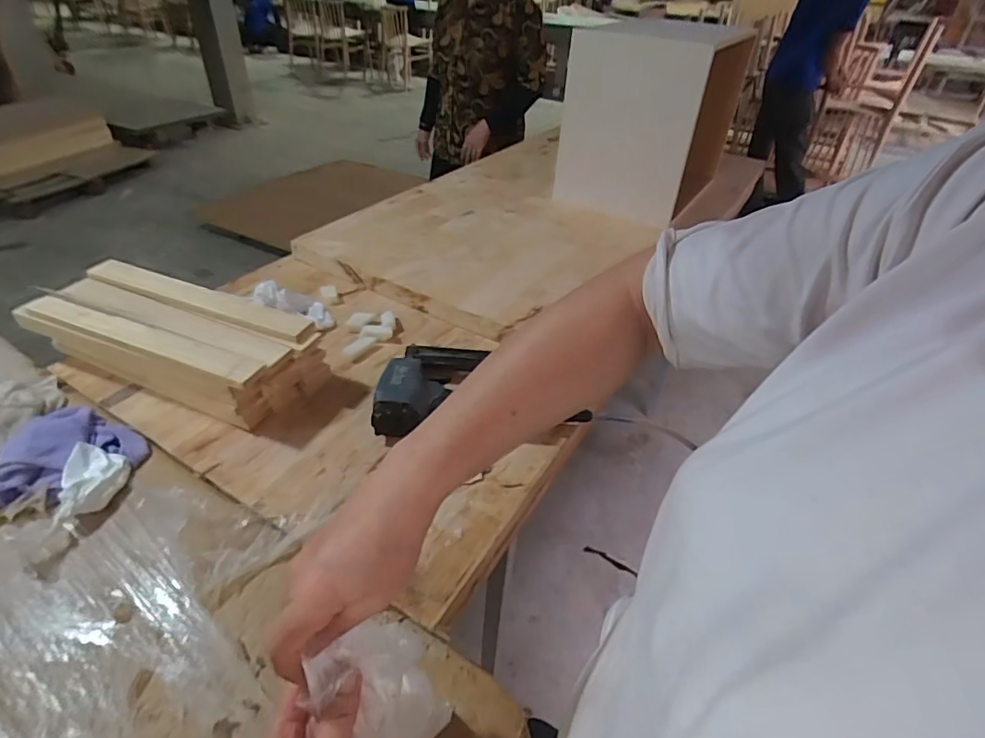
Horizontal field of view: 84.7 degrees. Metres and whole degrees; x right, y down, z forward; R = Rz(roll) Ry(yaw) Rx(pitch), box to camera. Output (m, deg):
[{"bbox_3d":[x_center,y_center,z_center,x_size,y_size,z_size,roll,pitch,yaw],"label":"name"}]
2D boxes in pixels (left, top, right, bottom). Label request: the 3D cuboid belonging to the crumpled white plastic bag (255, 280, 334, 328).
[{"bbox_3d":[-0.313,-0.102,0.859,0.122,0.026,0.060,23,28,-31],"label":"crumpled white plastic bag"}]

